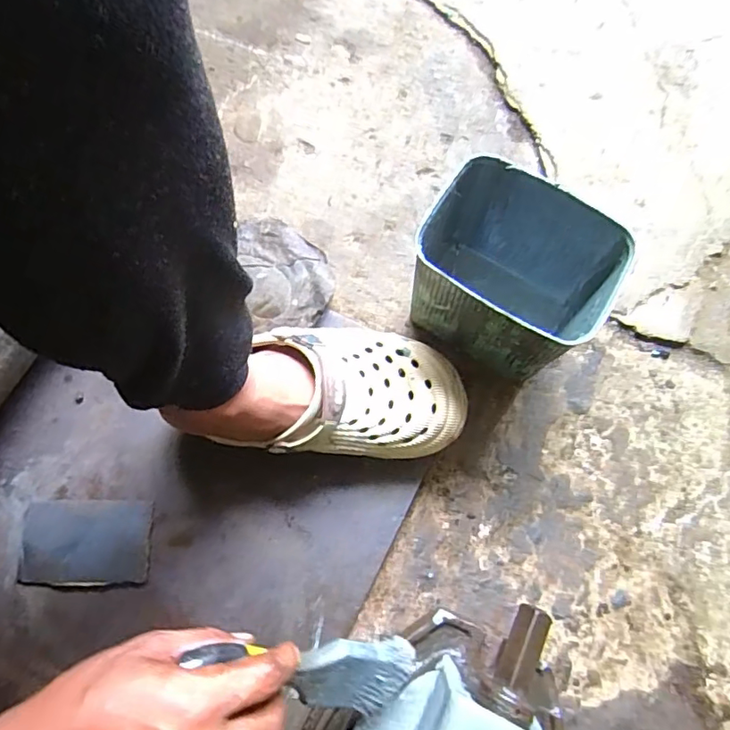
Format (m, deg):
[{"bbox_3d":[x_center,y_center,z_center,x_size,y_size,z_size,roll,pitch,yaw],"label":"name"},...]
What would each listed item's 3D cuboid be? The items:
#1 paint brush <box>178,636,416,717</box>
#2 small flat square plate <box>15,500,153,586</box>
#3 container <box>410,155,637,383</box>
[{"bbox_3d":[-0.031,0.198,0.346,0.015,0.188,0.050,7,69,46],"label":"paint brush"},{"bbox_3d":[-0.258,0.164,0.496,0.117,0.004,0.072,0,72,3],"label":"small flat square plate"},{"bbox_3d":[0.125,-0.075,0.501,0.151,0.165,0.122,32,77,7],"label":"container"}]

